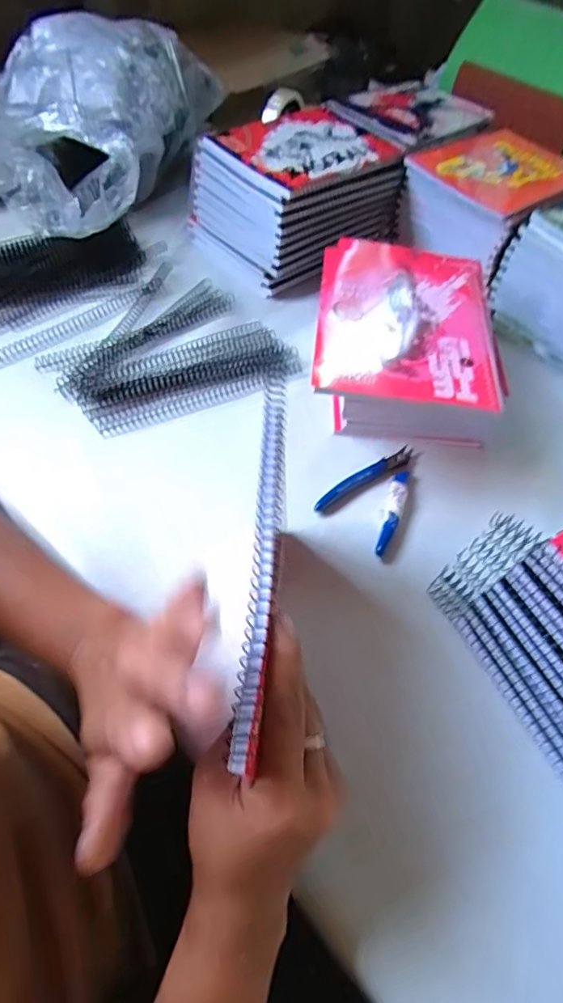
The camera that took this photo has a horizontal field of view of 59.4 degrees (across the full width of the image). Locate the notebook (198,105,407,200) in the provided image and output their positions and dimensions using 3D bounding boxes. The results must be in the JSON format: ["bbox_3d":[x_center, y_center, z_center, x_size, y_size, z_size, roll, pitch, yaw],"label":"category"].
[{"bbox_3d":[0.025,-0.414,0.573,0.200,0.010,0.154,-34,67,-24],"label":"notebook"}]

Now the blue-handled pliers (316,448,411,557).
[{"bbox_3d":[0.088,-0.013,0.440,0.069,0.011,0.112,34,60,17],"label":"blue-handled pliers"}]

